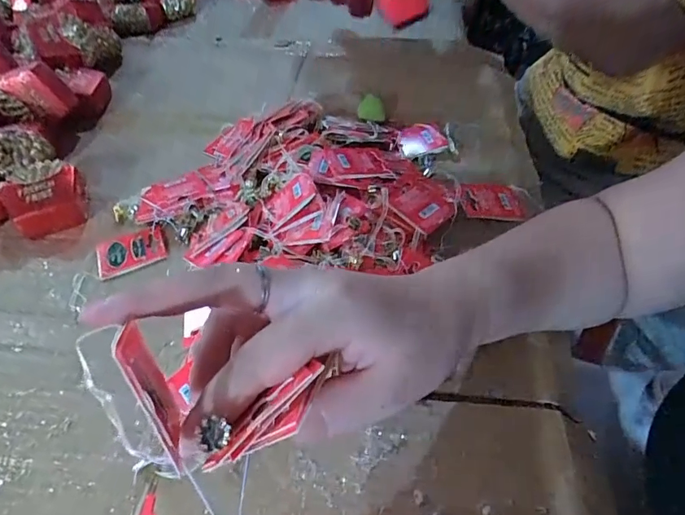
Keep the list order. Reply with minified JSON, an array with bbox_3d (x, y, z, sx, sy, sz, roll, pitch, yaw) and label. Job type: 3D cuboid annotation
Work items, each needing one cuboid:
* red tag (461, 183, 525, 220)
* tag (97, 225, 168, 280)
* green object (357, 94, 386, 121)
[{"bbox_3d":[0.141,-0.055,0.437,0.061,0.005,0.049,3,48,-10],"label":"red tag"},{"bbox_3d":[-0.197,-0.007,0.428,0.062,0.009,0.049,-20,50,-12],"label":"tag"},{"bbox_3d":[0.033,-0.169,0.521,0.030,0.026,0.016,-3,49,2],"label":"green object"}]

